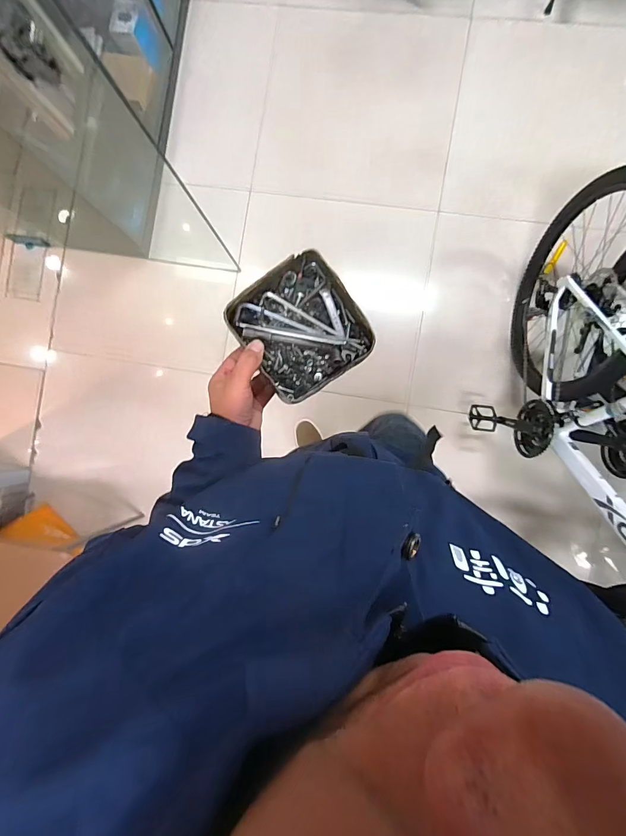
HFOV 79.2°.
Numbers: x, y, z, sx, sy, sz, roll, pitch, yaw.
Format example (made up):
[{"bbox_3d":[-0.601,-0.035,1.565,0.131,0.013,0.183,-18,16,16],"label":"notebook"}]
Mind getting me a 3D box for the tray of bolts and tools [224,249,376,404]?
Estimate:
[{"bbox_3d":[-0.015,-0.123,0.519,0.152,0.043,0.164,-35,91,7],"label":"tray of bolts and tools"}]

